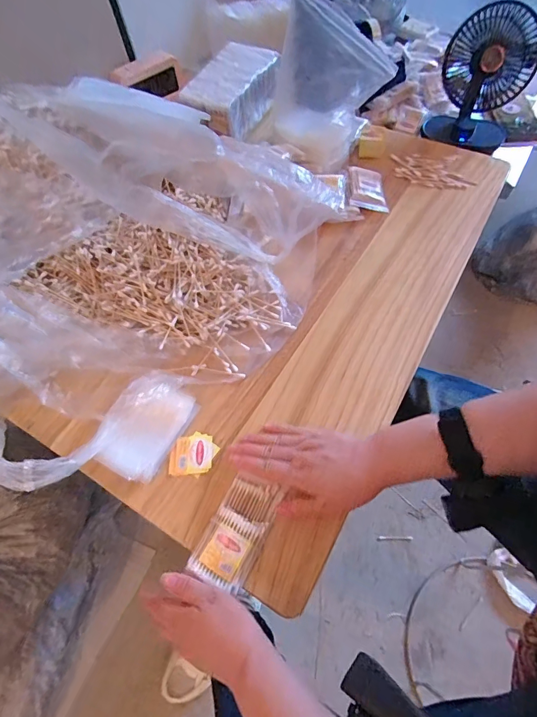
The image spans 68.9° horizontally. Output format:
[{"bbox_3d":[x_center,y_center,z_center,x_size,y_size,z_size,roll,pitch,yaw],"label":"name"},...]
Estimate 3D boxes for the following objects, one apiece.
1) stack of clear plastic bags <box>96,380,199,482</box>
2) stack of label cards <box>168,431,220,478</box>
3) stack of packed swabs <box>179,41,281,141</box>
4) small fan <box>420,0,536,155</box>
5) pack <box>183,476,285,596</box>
[{"bbox_3d":[-0.140,0.080,0.455,0.113,0.083,0.020,-55,27,-18],"label":"stack of clear plastic bags"},{"bbox_3d":[-0.089,0.114,0.467,0.053,0.004,0.051,3,62,7],"label":"stack of label cards"},{"bbox_3d":[-0.069,-0.511,0.755,0.126,0.071,0.201,27,67,18],"label":"stack of packed swabs"},{"bbox_3d":[0.400,-0.525,0.718,0.155,0.199,0.210,19,65,14],"label":"small fan"},{"bbox_3d":[-0.033,0.182,0.419,0.059,0.013,0.107,23,65,15],"label":"pack"}]

